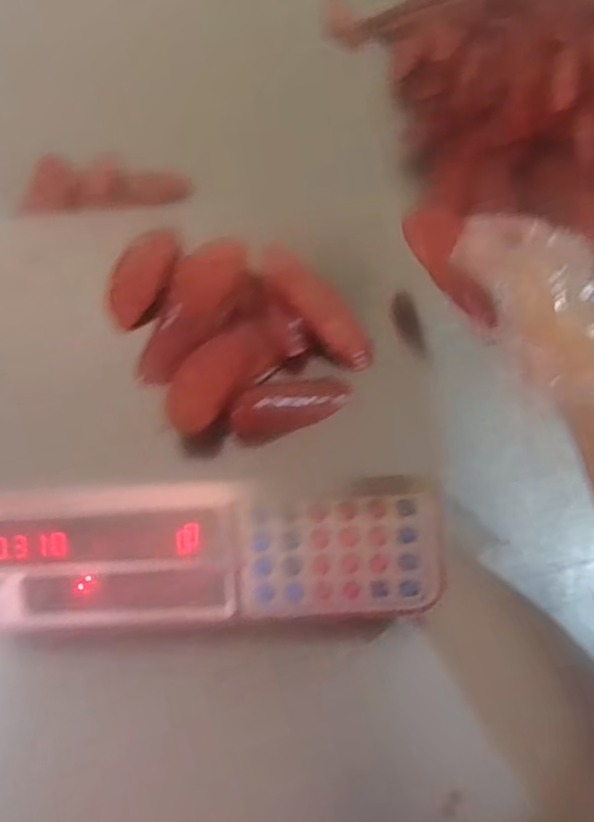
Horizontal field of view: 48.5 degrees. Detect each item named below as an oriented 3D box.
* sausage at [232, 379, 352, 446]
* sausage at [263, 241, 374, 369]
[{"bbox_3d":[-0.003,-0.003,0.424,0.077,0.022,0.027,-20,63,-6],"label":"sausage"},{"bbox_3d":[0.011,-0.074,0.455,0.033,0.027,0.109,-36,66,-14],"label":"sausage"}]

